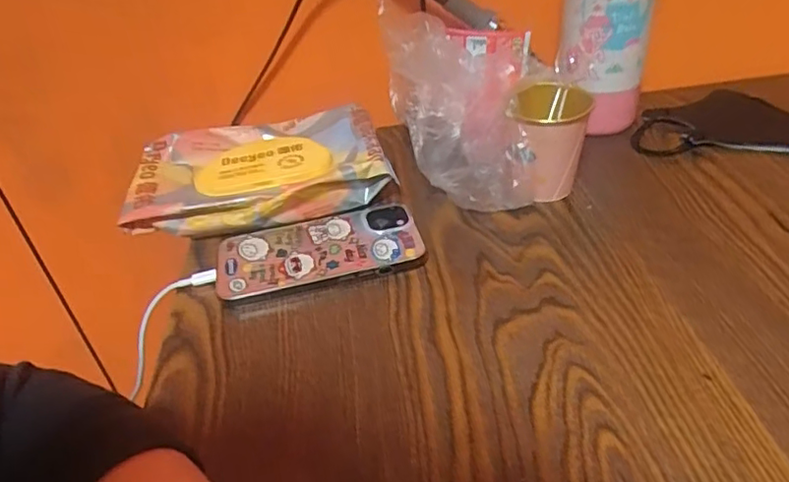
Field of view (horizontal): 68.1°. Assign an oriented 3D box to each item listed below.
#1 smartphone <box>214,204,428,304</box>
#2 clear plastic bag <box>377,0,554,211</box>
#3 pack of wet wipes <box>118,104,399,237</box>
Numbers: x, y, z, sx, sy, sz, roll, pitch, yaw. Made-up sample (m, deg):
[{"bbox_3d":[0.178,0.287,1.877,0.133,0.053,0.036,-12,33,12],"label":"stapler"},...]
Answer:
[{"bbox_3d":[-0.056,0.007,0.432,0.148,0.015,0.076,-12,38,-5],"label":"smartphone"},{"bbox_3d":[0.063,-0.109,0.480,0.137,0.133,0.141,0,39,10],"label":"clear plastic bag"},{"bbox_3d":[-0.116,-0.060,0.499,0.210,0.041,0.128,-12,38,-6],"label":"pack of wet wipes"}]

